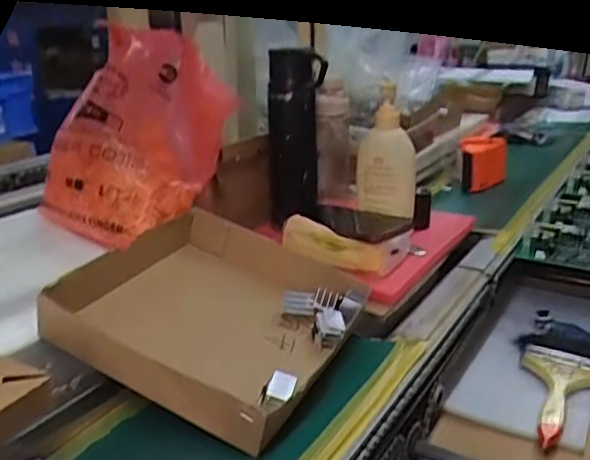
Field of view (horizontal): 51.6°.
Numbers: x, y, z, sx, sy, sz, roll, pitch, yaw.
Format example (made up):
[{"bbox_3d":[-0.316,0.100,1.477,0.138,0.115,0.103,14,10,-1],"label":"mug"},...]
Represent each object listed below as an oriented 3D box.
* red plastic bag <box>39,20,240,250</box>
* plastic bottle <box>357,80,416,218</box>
[{"bbox_3d":[-0.176,-0.098,0.684,0.150,0.210,0.155,18,27,41],"label":"red plastic bag"},{"bbox_3d":[0.113,-0.095,0.749,0.070,0.172,0.043,0,9,5],"label":"plastic bottle"}]

